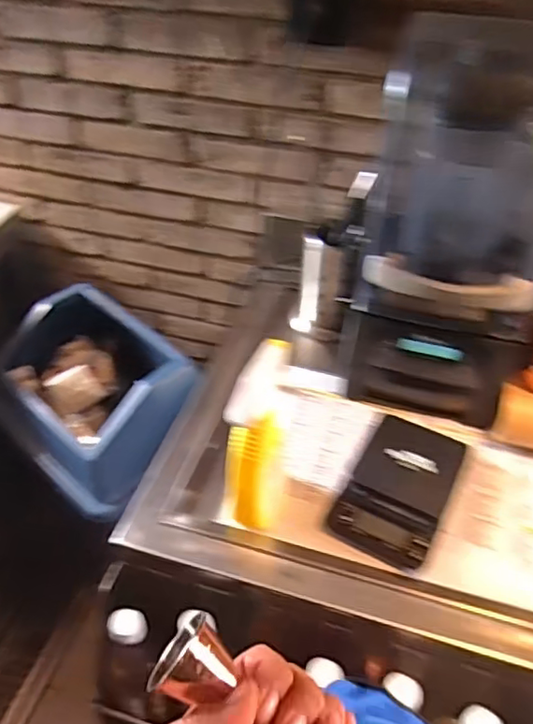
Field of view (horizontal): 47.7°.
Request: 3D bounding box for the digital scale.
[{"bbox_3d":[0.164,0.149,0.737,0.113,0.023,0.190,21,47,20],"label":"digital scale"}]

